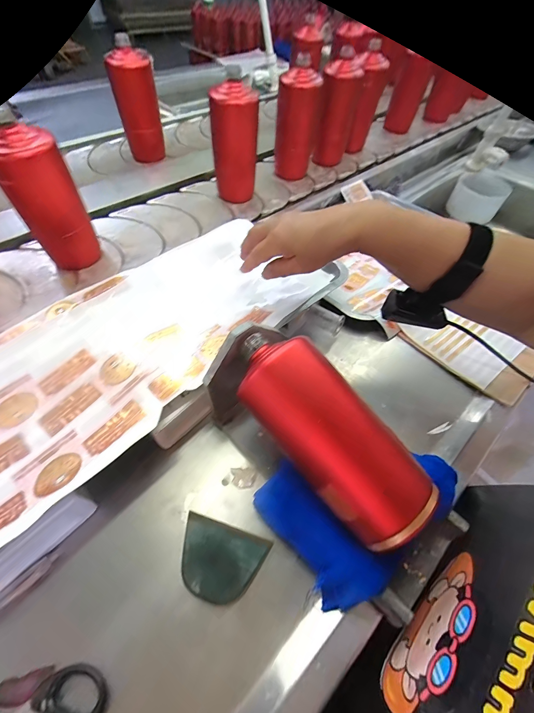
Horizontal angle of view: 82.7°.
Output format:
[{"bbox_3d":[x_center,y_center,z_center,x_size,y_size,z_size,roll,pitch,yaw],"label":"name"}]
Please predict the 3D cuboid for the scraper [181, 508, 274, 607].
[{"bbox_3d":[-0.044,0.185,0.277,0.079,0.009,0.057,18,56,7],"label":"scraper"}]

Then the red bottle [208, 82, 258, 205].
[{"bbox_3d":[-0.059,-0.385,0.563,0.061,0.177,0.065,30,58,16],"label":"red bottle"}]

